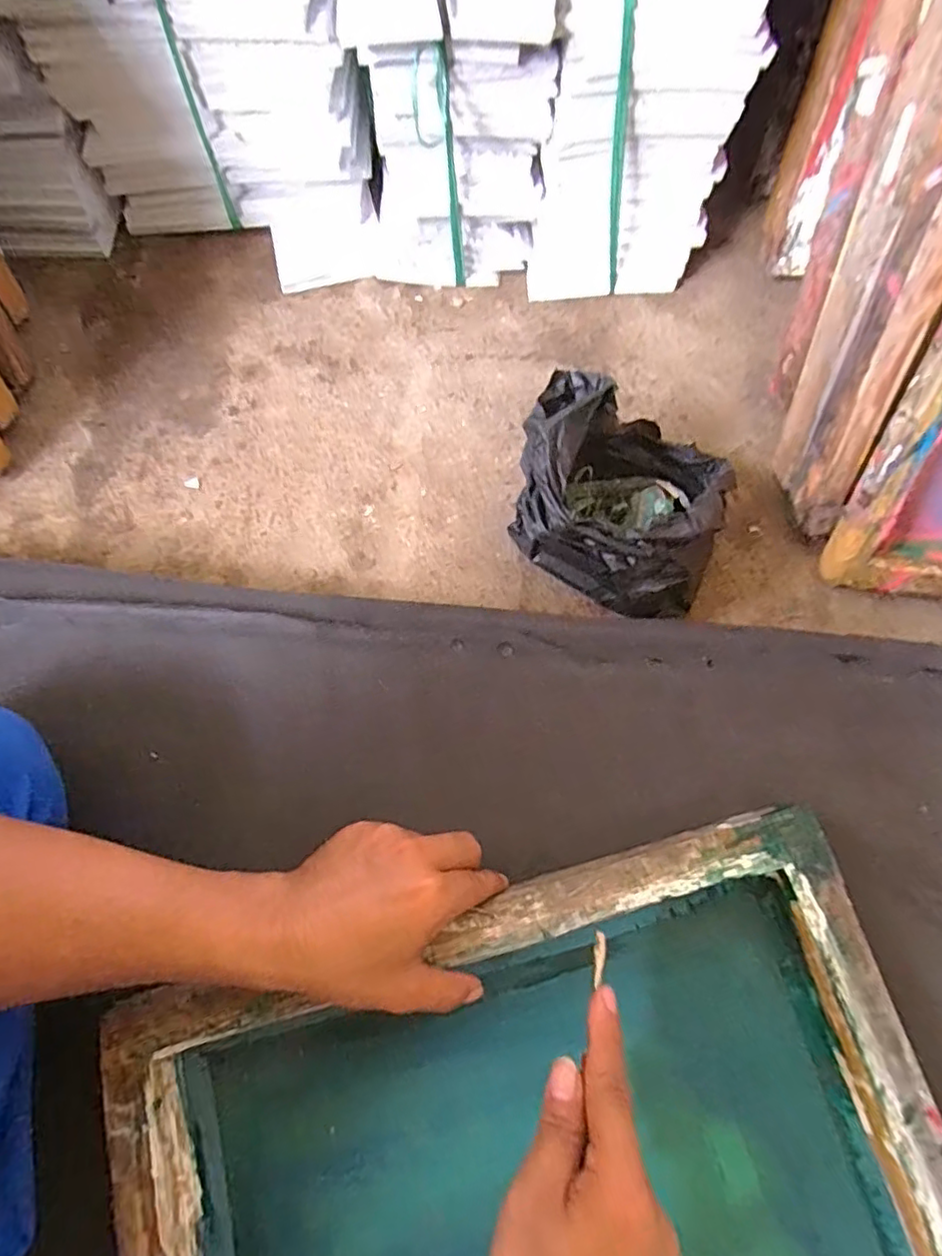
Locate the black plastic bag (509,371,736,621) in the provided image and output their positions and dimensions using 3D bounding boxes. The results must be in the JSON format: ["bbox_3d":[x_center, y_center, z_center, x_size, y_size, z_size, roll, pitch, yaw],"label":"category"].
[{"bbox_3d":[0.121,-0.107,0.498,0.167,0.131,0.146,24,75,9],"label":"black plastic bag"}]

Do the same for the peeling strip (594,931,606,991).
[{"bbox_3d":[0.076,0.194,0.361,0.006,0.004,0.027,8,63,4],"label":"peeling strip"}]

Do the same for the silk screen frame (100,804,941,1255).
[{"bbox_3d":[0.042,0.342,0.353,0.456,0.060,0.351,-16,73,-3],"label":"silk screen frame"}]

